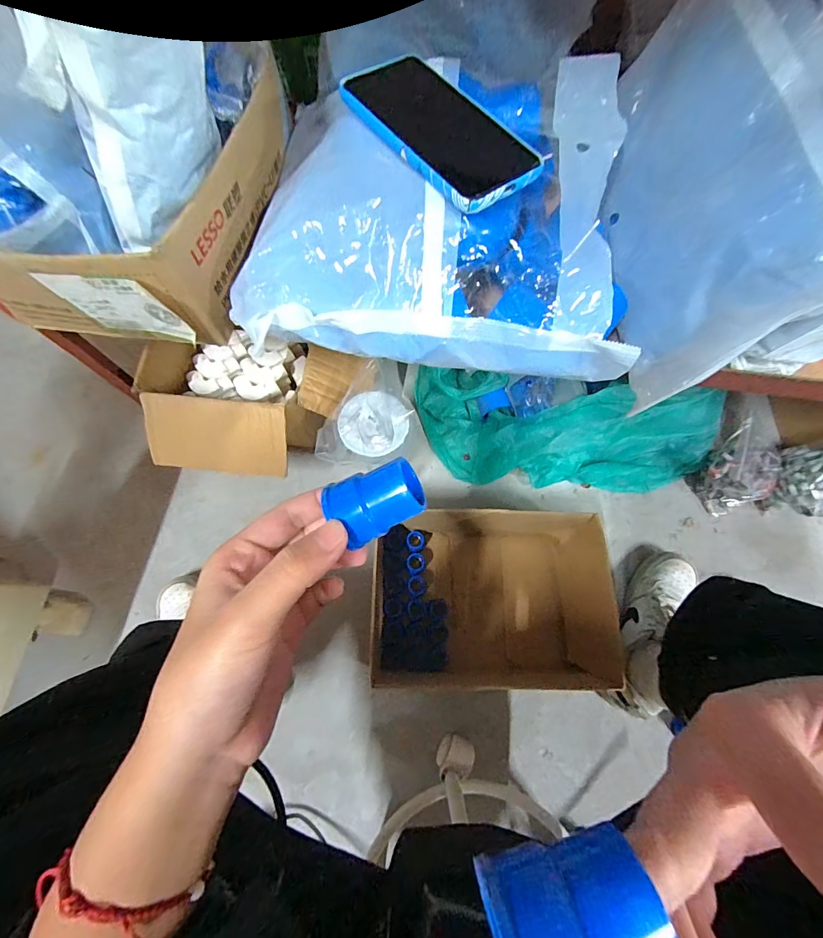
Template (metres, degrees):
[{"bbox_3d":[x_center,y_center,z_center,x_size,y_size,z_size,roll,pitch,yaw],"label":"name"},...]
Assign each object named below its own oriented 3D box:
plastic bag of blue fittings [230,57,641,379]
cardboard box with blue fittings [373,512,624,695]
[{"bbox_3d":[0.020,-0.202,0.324,0.306,0.095,0.224,4,71,0],"label":"plastic bag of blue fittings"},{"bbox_3d":[0.104,0.176,0.554,0.292,0.129,0.224,-2,72,-2],"label":"cardboard box with blue fittings"}]

